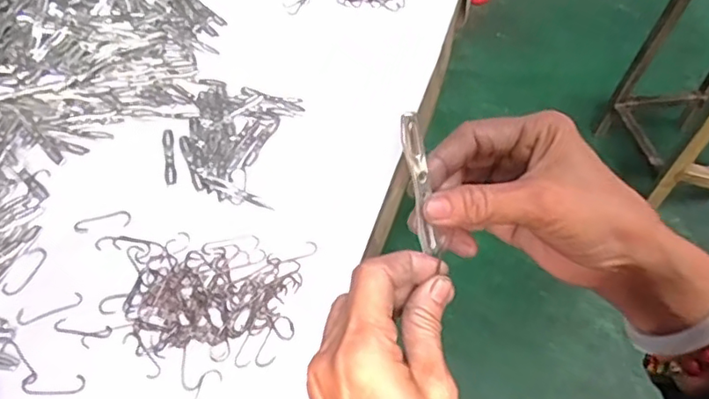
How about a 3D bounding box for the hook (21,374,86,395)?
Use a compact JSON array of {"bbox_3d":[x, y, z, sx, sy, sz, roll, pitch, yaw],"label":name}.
[{"bbox_3d":[-0.212,0.129,0.421,0.043,0.004,0.014,4,53,-3],"label":"hook"}]

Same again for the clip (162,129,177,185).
[{"bbox_3d":[-0.172,-0.042,0.556,0.010,0.004,0.066,-8,54,-12],"label":"clip"}]

